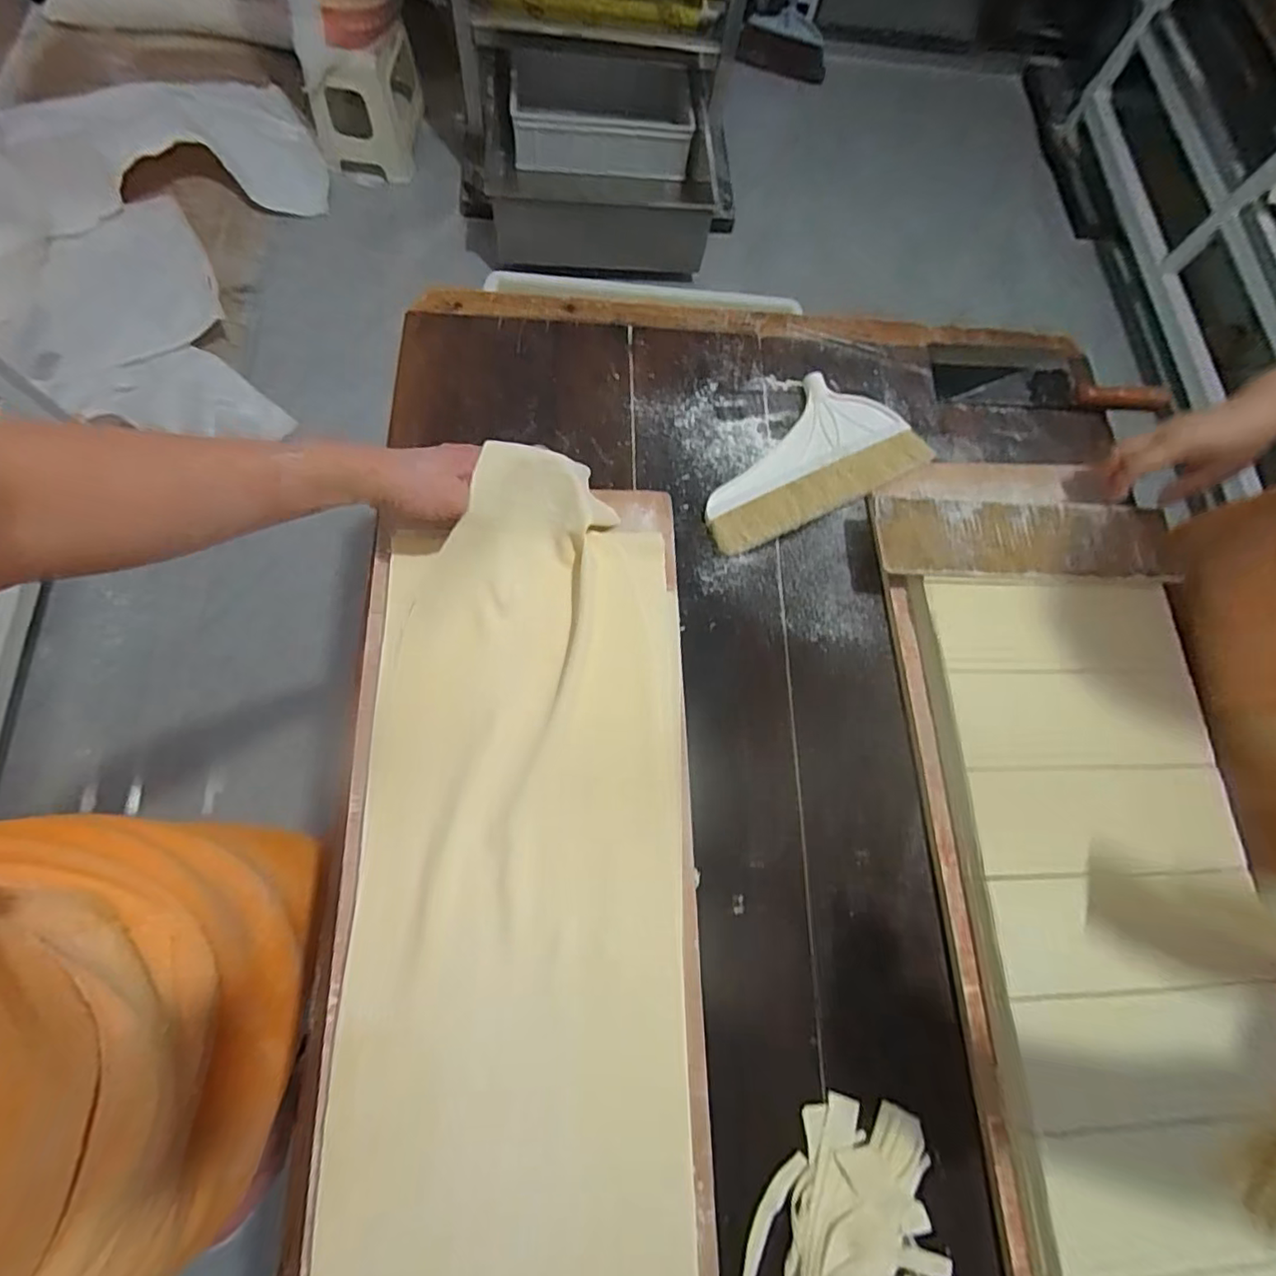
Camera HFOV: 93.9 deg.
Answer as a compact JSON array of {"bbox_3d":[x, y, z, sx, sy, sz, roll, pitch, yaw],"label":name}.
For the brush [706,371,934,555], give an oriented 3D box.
[{"bbox_3d":[0.180,-0.201,0.679,0.271,0.032,0.146,-30,78,-15],"label":"brush"}]

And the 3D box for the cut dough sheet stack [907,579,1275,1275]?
[{"bbox_3d":[0.438,0.309,0.521,0.277,0.035,0.764,-1,73,-7],"label":"cut dough sheet stack"}]

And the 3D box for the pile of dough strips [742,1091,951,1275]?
[{"bbox_3d":[0.161,0.499,0.455,0.153,0.032,0.236,18,71,0],"label":"pile of dough strips"}]

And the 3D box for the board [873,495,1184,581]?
[{"bbox_3d":[0.414,-0.106,0.635,0.336,0.009,0.086,1,73,-7],"label":"board"}]

